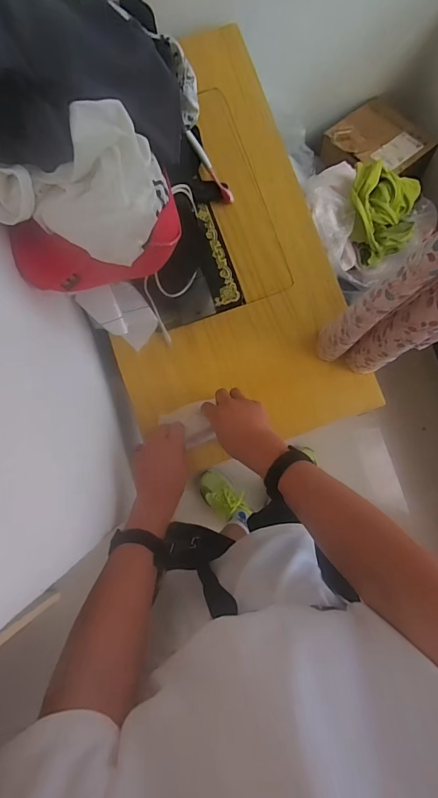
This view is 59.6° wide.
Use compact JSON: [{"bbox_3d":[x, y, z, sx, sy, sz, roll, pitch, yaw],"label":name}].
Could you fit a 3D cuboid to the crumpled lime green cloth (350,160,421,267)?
[{"bbox_3d":[0.394,-0.449,0.950,0.173,0.135,0.180,17,85,2],"label":"crumpled lime green cloth"}]

